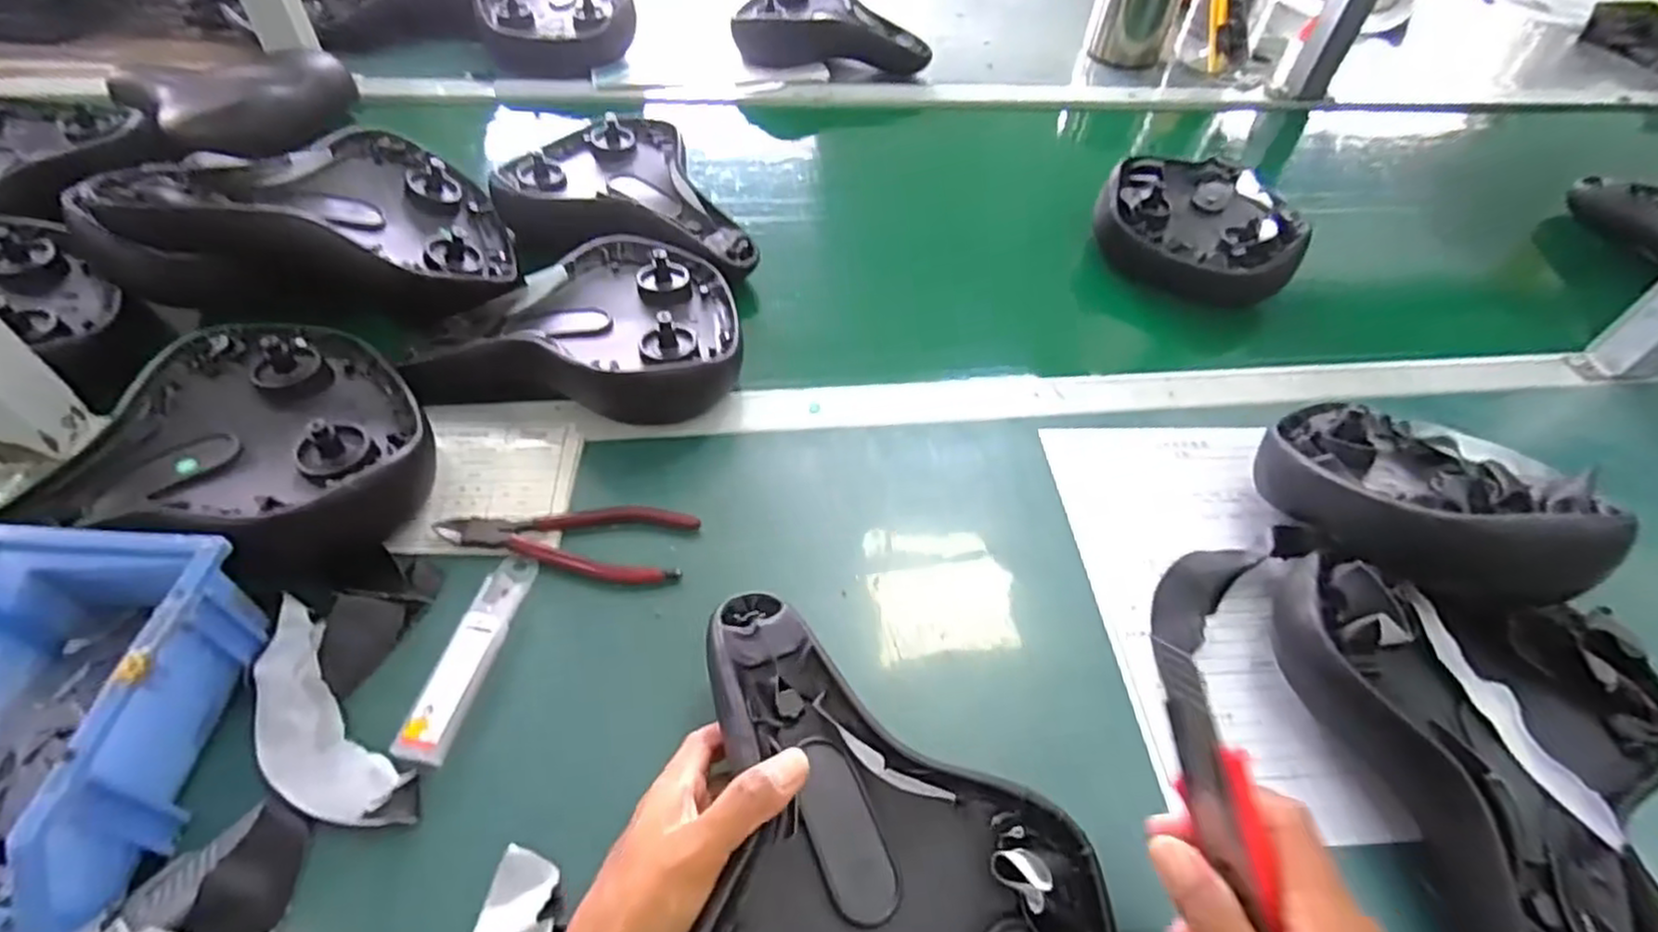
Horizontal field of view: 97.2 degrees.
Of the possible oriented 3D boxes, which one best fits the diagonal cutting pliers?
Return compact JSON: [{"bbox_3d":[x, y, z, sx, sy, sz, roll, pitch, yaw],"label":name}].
[{"bbox_3d":[-0.163,0.040,0.461,0.150,0.010,0.059,10,51,2],"label":"diagonal cutting pliers"}]

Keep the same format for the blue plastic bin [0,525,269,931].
[{"bbox_3d":[-0.361,0.124,0.332,0.116,0.077,0.170,5,51,-2],"label":"blue plastic bin"}]

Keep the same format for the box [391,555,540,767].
[{"bbox_3d":[-0.197,0.100,0.405,0.026,0.009,0.124,10,51,2],"label":"box"}]

